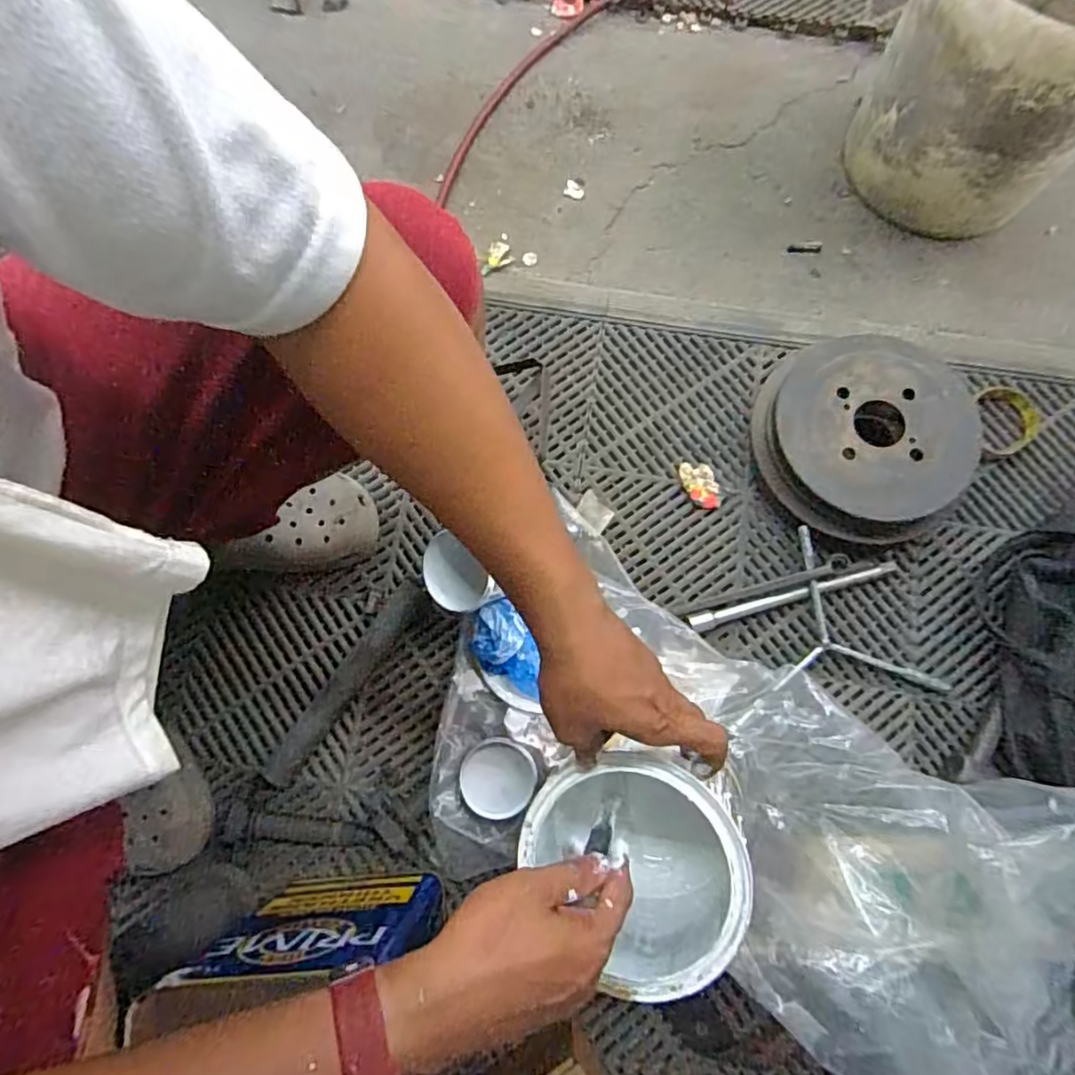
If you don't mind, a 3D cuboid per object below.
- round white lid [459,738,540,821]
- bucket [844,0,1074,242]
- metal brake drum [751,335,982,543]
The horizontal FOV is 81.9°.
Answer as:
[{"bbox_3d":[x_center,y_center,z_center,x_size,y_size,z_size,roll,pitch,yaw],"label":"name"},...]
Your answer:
[{"bbox_3d":[-0.040,0.247,0.637,0.077,0.012,0.075,-3,75,0],"label":"round white lid"},{"bbox_3d":[0.538,-0.555,0.707,0.281,0.311,0.281,0,75,1],"label":"bucket"},{"bbox_3d":[0.358,-0.116,0.701,0.220,0.082,0.218,0,77,1],"label":"metal brake drum"}]

